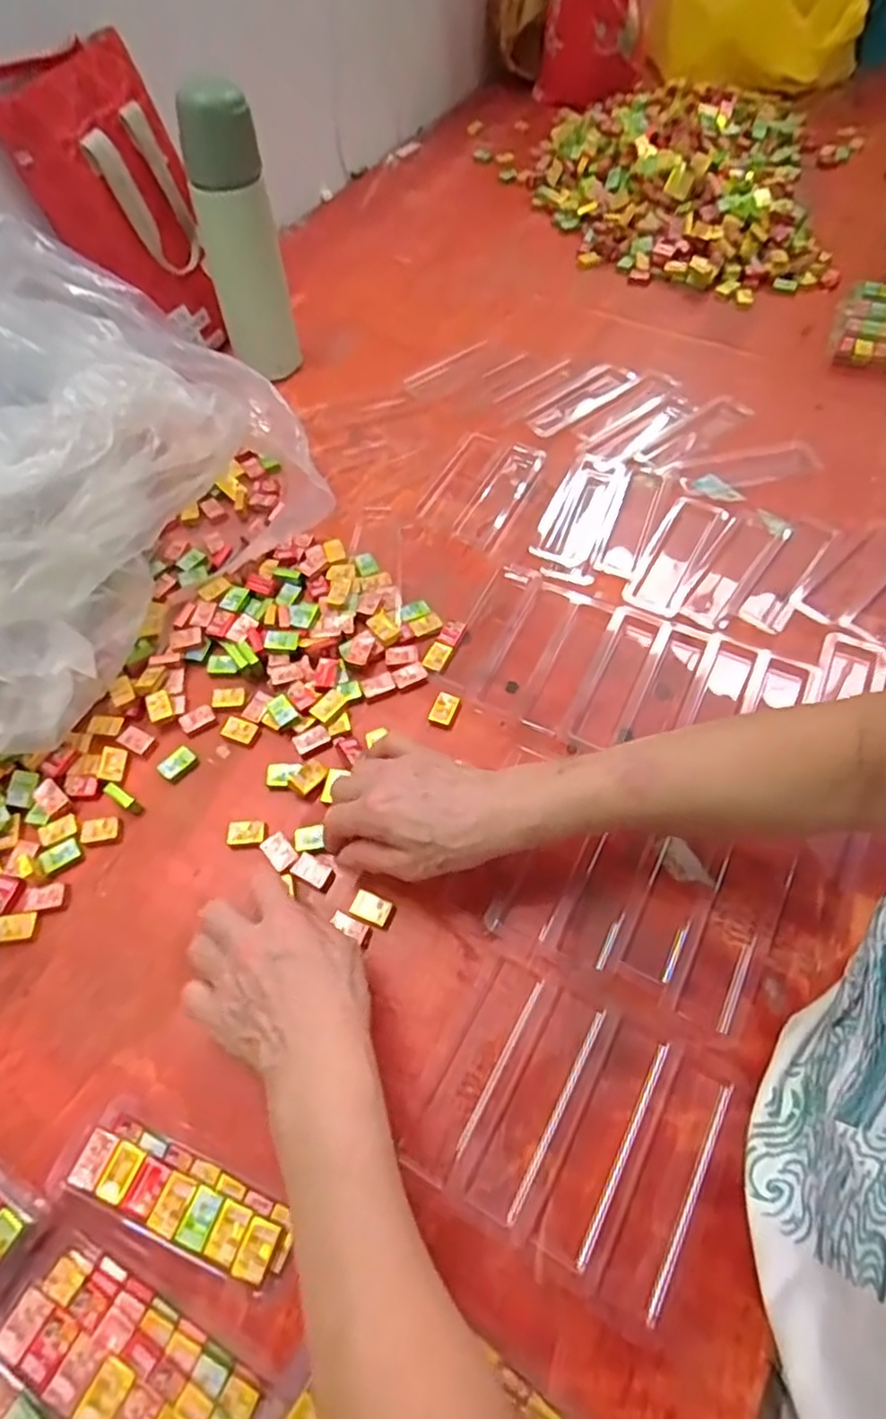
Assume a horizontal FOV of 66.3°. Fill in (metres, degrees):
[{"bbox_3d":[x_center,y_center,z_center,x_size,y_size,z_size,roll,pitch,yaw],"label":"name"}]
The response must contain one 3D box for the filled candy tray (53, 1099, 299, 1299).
[{"bbox_3d":[-0.142,0.261,0.367,0.128,0.016,0.045,18,62,13],"label":"filled candy tray"}]

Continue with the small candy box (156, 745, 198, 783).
[{"bbox_3d":[-0.199,0.040,0.508,0.019,0.007,0.027,35,67,20],"label":"small candy box"}]

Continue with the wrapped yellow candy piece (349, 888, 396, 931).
[{"bbox_3d":[-0.046,0.131,0.446,0.028,0.008,0.018,23,63,15],"label":"wrapped yellow candy piece"}]

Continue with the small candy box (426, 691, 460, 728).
[{"bbox_3d":[0.000,0.000,0.517,0.017,0.004,0.027,20,63,13],"label":"small candy box"}]

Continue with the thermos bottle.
[{"bbox_3d":[-0.197,-0.445,0.663,0.071,0.232,0.057,-21,61,-9],"label":"thermos bottle"}]

